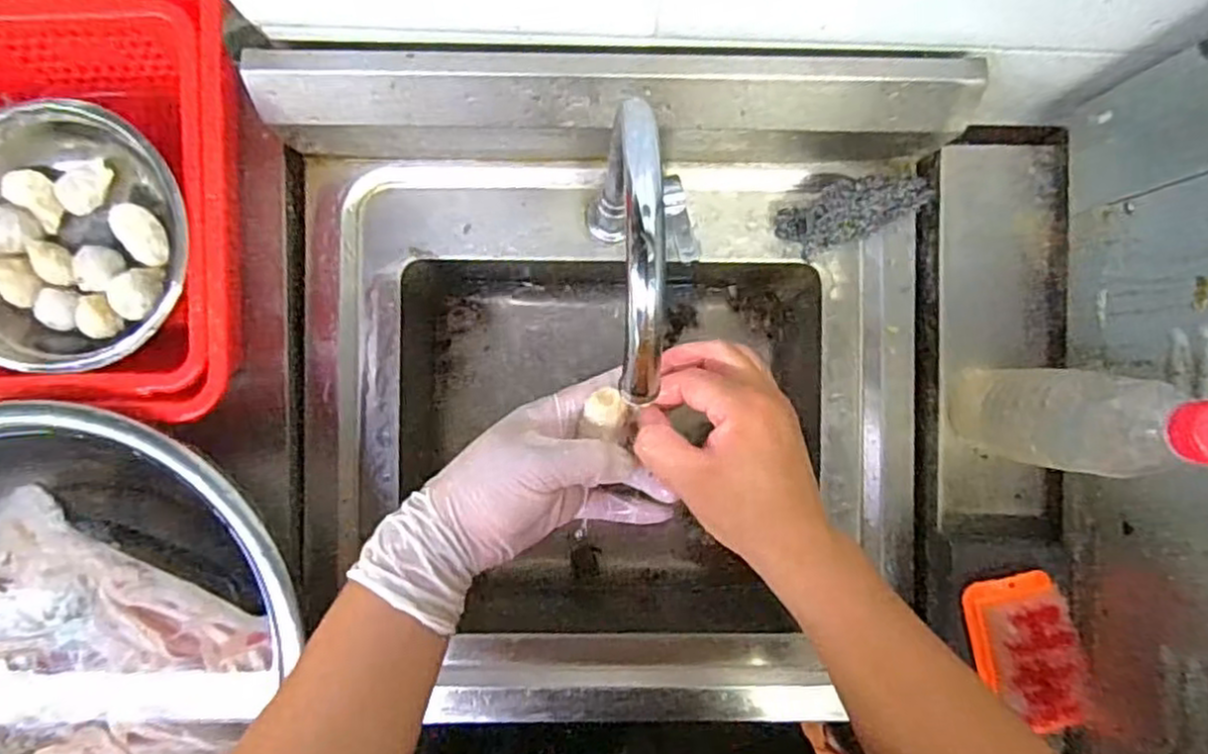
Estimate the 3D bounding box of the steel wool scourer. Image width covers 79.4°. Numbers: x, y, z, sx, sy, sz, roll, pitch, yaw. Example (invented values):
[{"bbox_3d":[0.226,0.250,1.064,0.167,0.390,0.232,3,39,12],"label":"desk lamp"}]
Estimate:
[{"bbox_3d":[0.204,-0.137,0.579,0.122,0.044,0.047,-24,89,-1],"label":"steel wool scourer"}]

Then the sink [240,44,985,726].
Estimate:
[{"bbox_3d":[0.010,0.021,0.623,0.503,0.283,0.475,0,89,-1],"label":"sink"}]

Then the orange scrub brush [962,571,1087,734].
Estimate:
[{"bbox_3d":[0.302,0.195,0.515,0.062,0.034,0.099,-16,89,-1],"label":"orange scrub brush"}]

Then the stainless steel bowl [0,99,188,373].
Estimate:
[{"bbox_3d":[-0.373,-0.093,0.510,0.178,0.058,0.177,-4,89,-1],"label":"stainless steel bowl"}]

